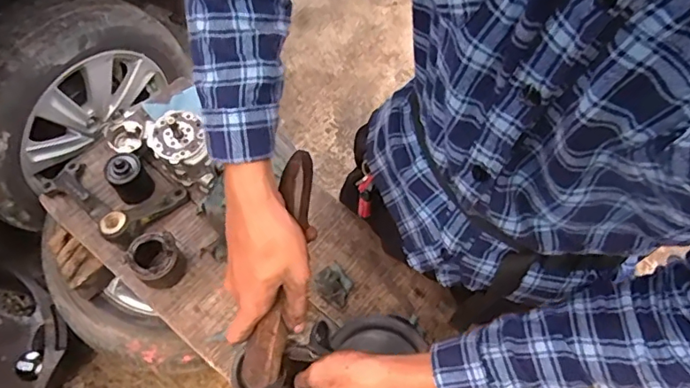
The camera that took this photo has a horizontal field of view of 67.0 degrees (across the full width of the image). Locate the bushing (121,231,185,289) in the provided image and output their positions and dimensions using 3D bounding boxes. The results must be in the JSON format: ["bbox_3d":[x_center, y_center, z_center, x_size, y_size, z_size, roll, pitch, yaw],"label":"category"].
[{"bbox_3d":[-0.299,0.102,0.825,0.071,0.089,0.076,0,69,0],"label":"bushing"}]

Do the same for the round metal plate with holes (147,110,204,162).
[{"bbox_3d":[-0.279,-0.095,0.859,0.087,0.017,0.084,0,69,0],"label":"round metal plate with holes"}]

